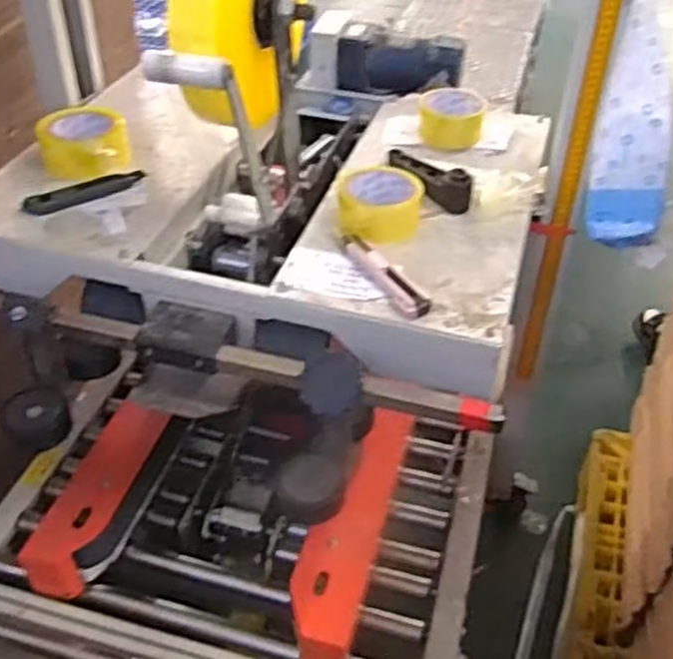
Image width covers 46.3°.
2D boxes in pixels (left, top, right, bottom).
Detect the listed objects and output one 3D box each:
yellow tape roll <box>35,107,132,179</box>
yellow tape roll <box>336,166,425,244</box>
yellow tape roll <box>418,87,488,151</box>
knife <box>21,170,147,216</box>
[{"bbox_3d":[-0.332,-0.245,1.036,0.114,0.053,0.108,-12,42,-15],"label":"yellow tape roll"},{"bbox_3d":[0.053,-0.160,0.966,0.100,0.055,0.107,1,40,-1],"label":"yellow tape roll"},{"bbox_3d":[0.167,-0.305,1.136,0.093,0.060,0.095,1,40,-1],"label":"yellow tape roll"},{"bbox_3d":[-0.313,-0.175,0.991,0.156,0.023,0.021,-29,48,-31],"label":"knife"}]

